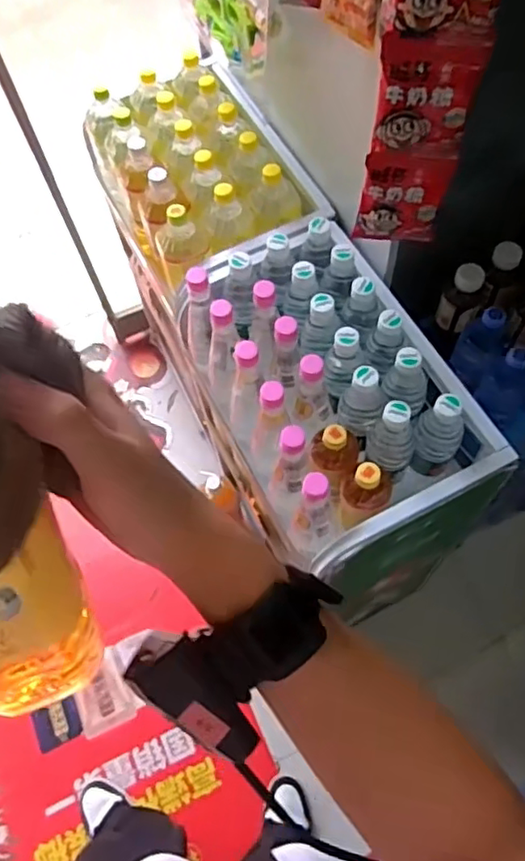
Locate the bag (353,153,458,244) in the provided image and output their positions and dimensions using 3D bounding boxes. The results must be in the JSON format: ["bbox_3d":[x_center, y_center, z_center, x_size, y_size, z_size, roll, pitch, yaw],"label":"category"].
[{"bbox_3d":[0.174,-0.286,0.771,0.104,0.129,0.018,9,64,8],"label":"bag"}]

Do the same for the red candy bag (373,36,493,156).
[{"bbox_3d":[0.172,-0.344,0.651,0.099,0.126,0.020,9,64,8],"label":"red candy bag"}]

